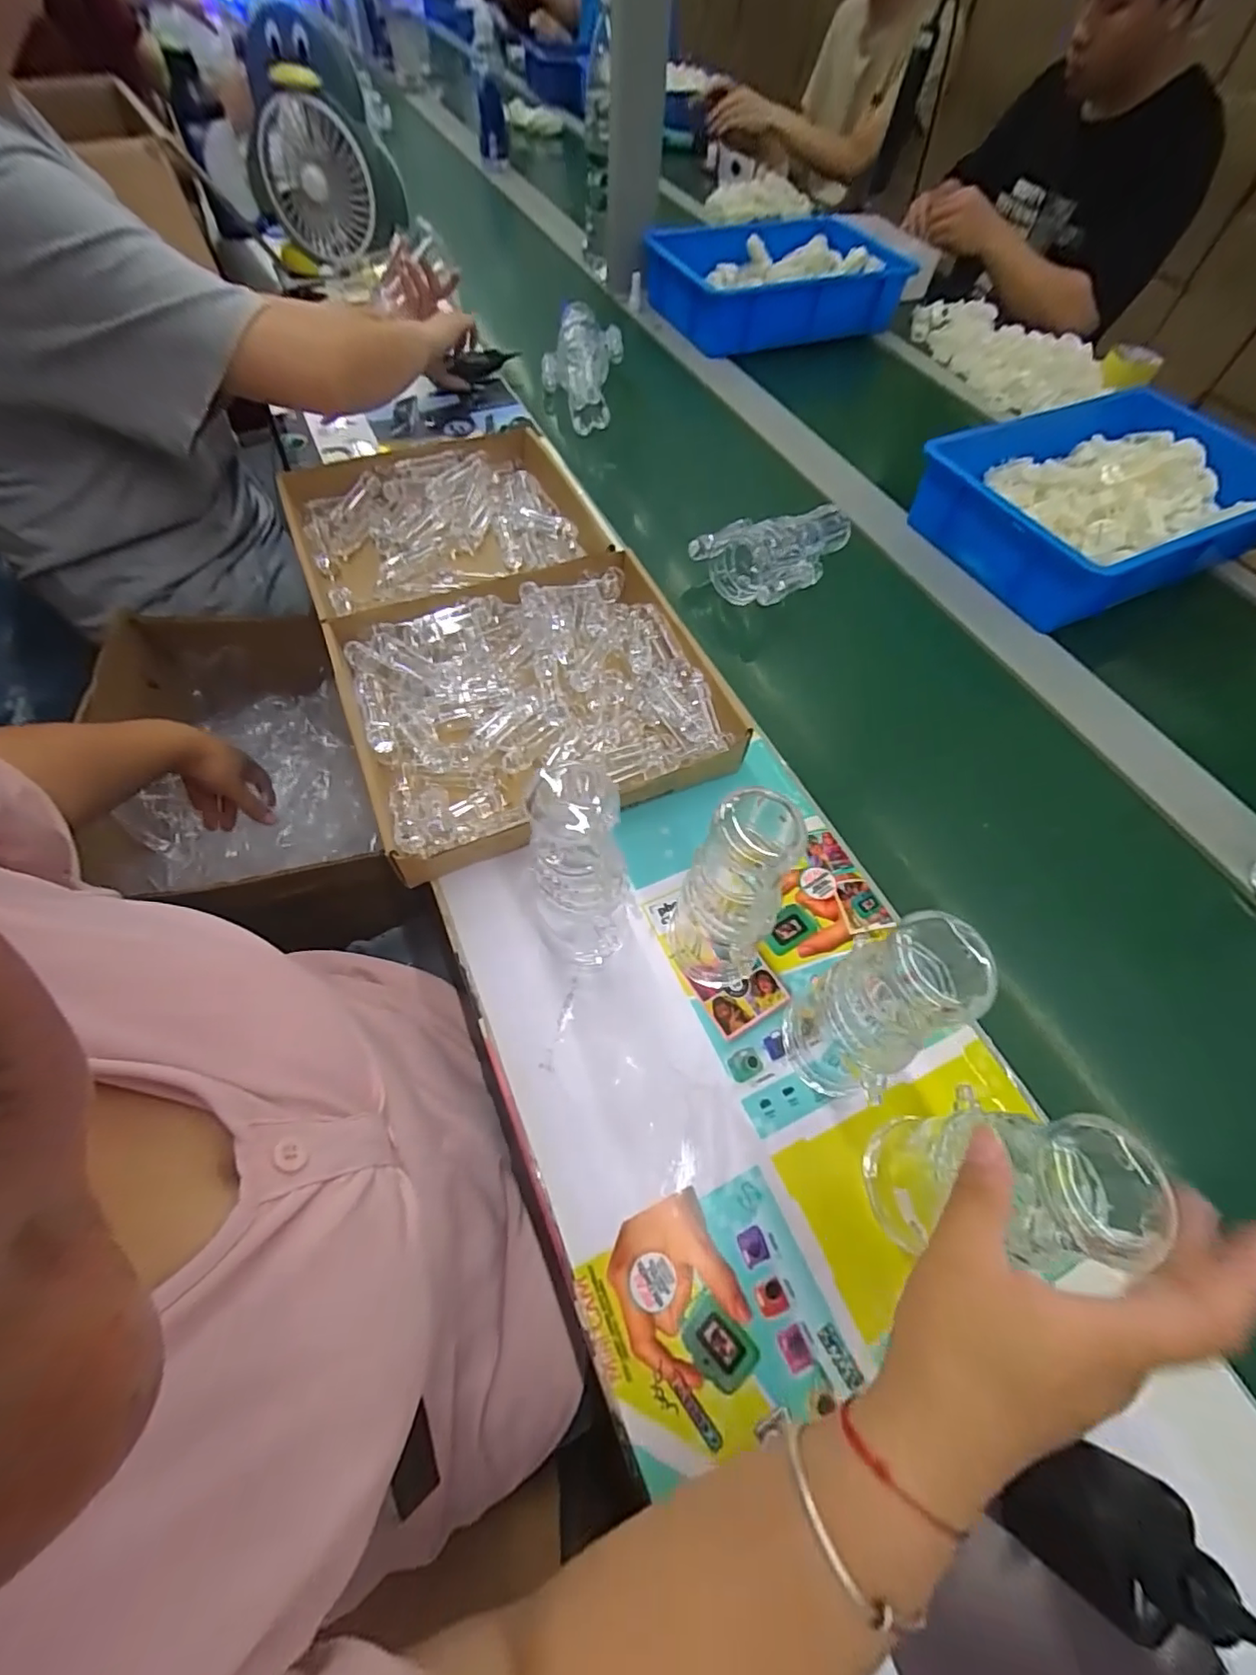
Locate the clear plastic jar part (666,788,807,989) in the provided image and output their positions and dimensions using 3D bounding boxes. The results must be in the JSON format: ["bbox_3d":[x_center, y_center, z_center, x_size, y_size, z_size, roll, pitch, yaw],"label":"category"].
[{"bbox_3d":[0.065,0.042,0.384,0.062,0.187,0.055,17,61,7],"label":"clear plastic jar part"}]

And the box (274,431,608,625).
[{"bbox_3d":[-0.203,-0.346,0.672,0.318,0.061,0.271,-20,63,-13],"label":"box"}]

